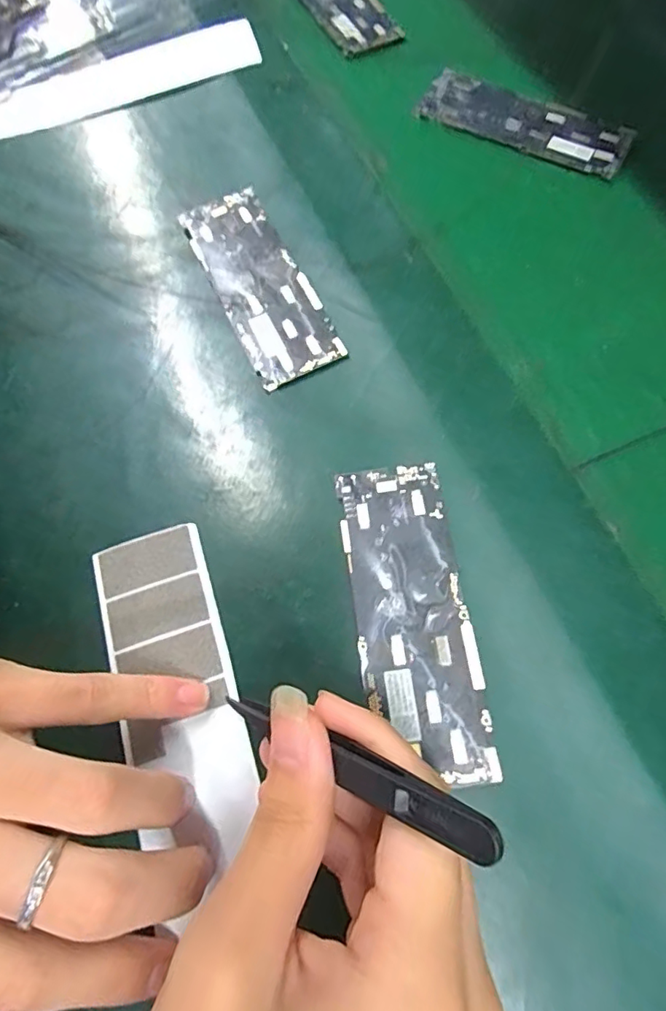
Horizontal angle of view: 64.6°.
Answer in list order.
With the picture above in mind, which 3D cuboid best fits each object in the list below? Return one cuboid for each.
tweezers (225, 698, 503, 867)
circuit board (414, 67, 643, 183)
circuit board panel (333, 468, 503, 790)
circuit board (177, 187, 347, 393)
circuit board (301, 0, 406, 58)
[{"bbox_3d":[-0.003,0.076,0.160,0.009,0.118,0.010,33,69,-35],"label":"tweezers"},{"bbox_3d":[0.114,-0.233,0.319,0.127,0.009,0.041,27,75,14],"label":"circuit board"},{"bbox_3d":[0.030,0.042,0.208,0.043,0.004,0.123,-9,69,2],"label":"circuit board panel"},{"bbox_3d":[-0.039,-0.116,0.272,0.043,0.004,0.121,-26,70,-4],"label":"circuit board"},{"bbox_3d":[0.005,-0.349,0.364,0.039,0.007,0.116,-29,70,-5],"label":"circuit board"}]

